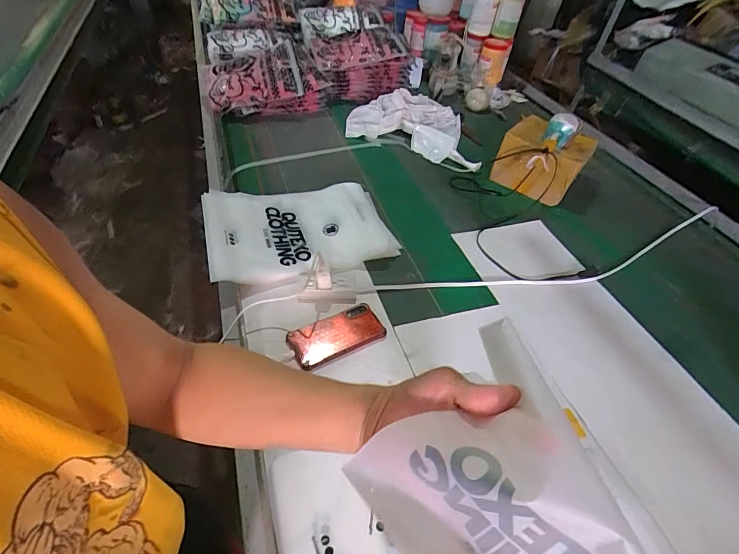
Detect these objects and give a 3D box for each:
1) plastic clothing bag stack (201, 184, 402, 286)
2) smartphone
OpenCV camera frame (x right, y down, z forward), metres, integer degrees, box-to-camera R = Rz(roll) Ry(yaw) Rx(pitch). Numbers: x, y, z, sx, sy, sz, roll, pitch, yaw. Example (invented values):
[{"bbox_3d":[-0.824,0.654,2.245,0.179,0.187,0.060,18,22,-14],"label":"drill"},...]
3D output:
[{"bbox_3d":[-0.155,-0.113,0.881,0.390,0.051,0.282,-10,47,-17],"label":"plastic clothing bag stack"},{"bbox_3d":[-0.056,0.101,0.704,0.164,0.007,0.081,-22,51,-26],"label":"smartphone"}]

